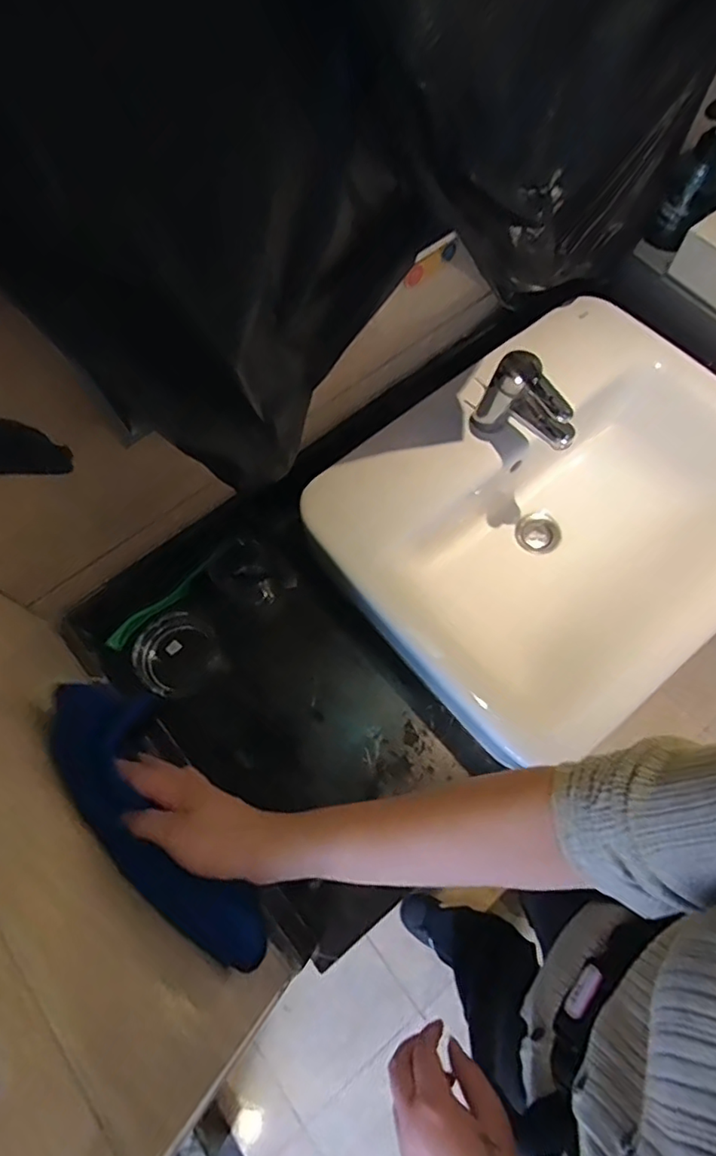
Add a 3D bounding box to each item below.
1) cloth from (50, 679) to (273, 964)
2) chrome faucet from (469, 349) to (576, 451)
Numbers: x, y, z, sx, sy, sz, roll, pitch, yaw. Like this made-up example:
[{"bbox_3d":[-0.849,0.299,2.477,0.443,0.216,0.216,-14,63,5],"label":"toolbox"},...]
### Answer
[{"bbox_3d":[-0.148,0.178,0.440,0.063,0.099,0.241,-37,80,-12],"label":"cloth"},{"bbox_3d":[0.192,-0.192,0.682,0.045,0.117,0.126,-37,71,-12],"label":"chrome faucet"}]

